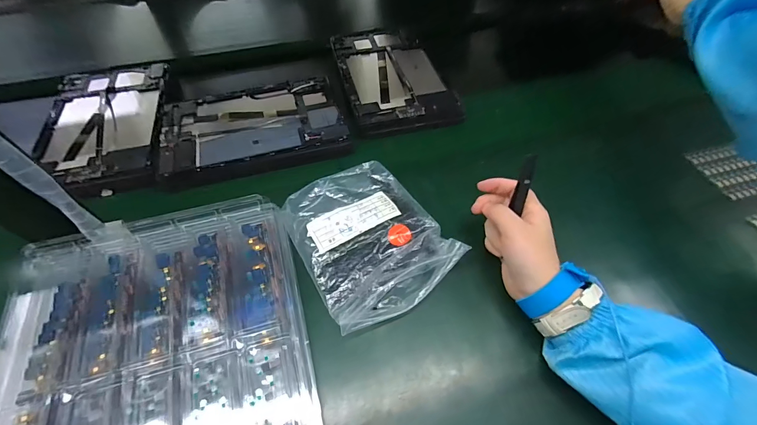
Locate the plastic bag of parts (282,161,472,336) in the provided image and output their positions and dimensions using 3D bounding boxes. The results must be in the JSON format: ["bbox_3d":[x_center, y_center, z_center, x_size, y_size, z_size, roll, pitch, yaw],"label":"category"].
[{"bbox_3d":[-0.011,0.020,0.355,0.138,0.030,0.168,-28,58,-19],"label":"plastic bag of parts"}]

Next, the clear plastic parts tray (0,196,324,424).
[{"bbox_3d":[-0.180,0.124,0.275,0.241,0.038,0.273,-14,54,-10],"label":"clear plastic parts tray"}]

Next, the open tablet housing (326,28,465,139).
[{"bbox_3d":[0.020,-0.213,0.519,0.146,0.010,0.255,-12,54,-8],"label":"open tablet housing"}]

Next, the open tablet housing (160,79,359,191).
[{"bbox_3d":[-0.165,-0.114,0.457,0.230,0.013,0.161,-15,55,-10],"label":"open tablet housing"}]

